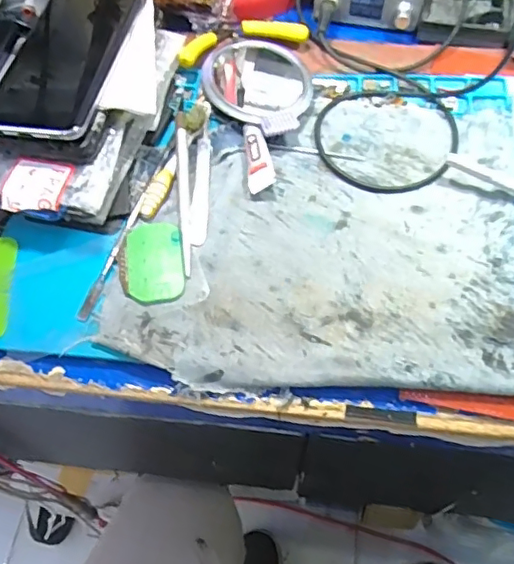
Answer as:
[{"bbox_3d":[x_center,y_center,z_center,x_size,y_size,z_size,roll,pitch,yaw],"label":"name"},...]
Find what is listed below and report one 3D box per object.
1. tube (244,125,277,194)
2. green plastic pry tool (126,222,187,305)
[{"bbox_3d":[0.001,-0.087,0.400,0.018,0.014,0.056,-6,60,-3],"label":"tube"},{"bbox_3d":[-0.066,-0.014,0.369,0.036,0.004,0.060,-8,60,-4],"label":"green plastic pry tool"}]

